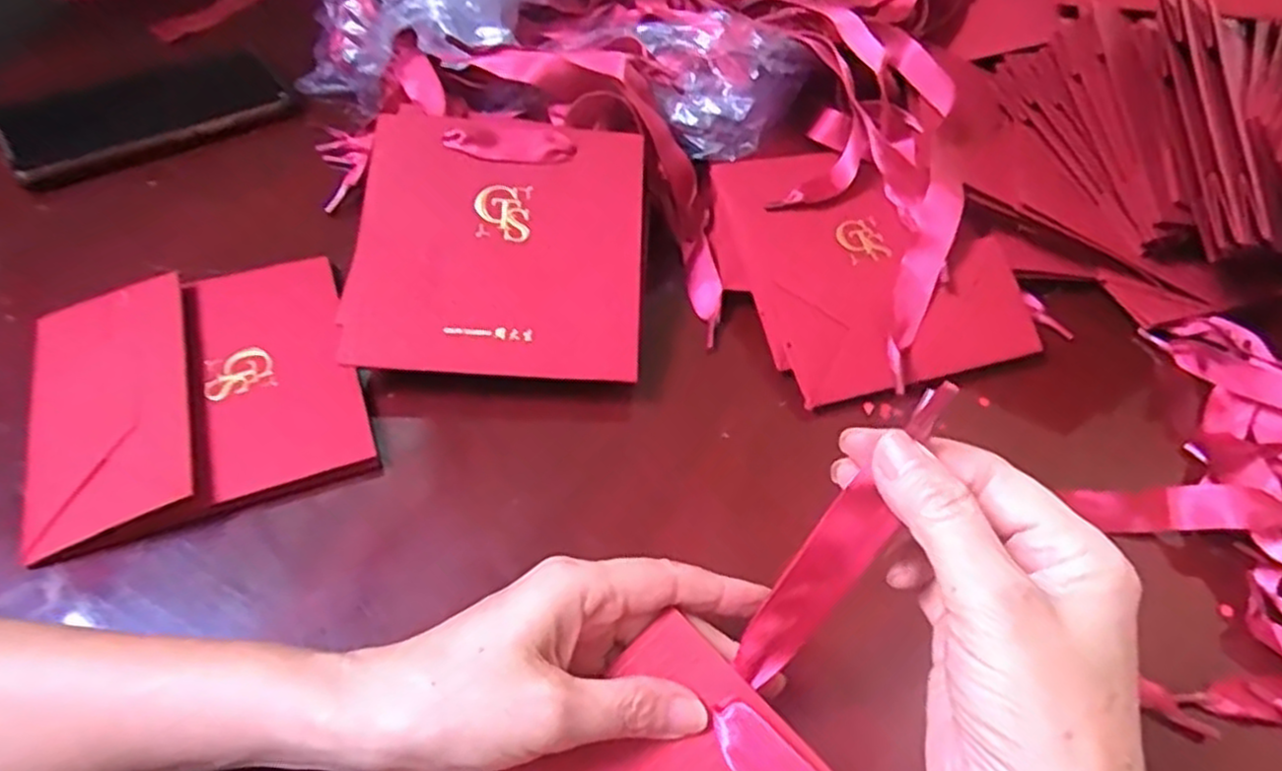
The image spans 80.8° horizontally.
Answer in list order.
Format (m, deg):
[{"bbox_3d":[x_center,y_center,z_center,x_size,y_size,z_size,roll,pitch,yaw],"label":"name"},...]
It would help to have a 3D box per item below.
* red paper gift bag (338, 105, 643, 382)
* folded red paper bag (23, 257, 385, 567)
[{"bbox_3d":[-0.070,-0.074,0.383,0.141,0.014,0.139,5,76,-5],"label":"red paper gift bag"},{"bbox_3d":[-0.207,0.001,0.355,0.137,0.024,0.135,-18,57,-17],"label":"folded red paper bag"}]

